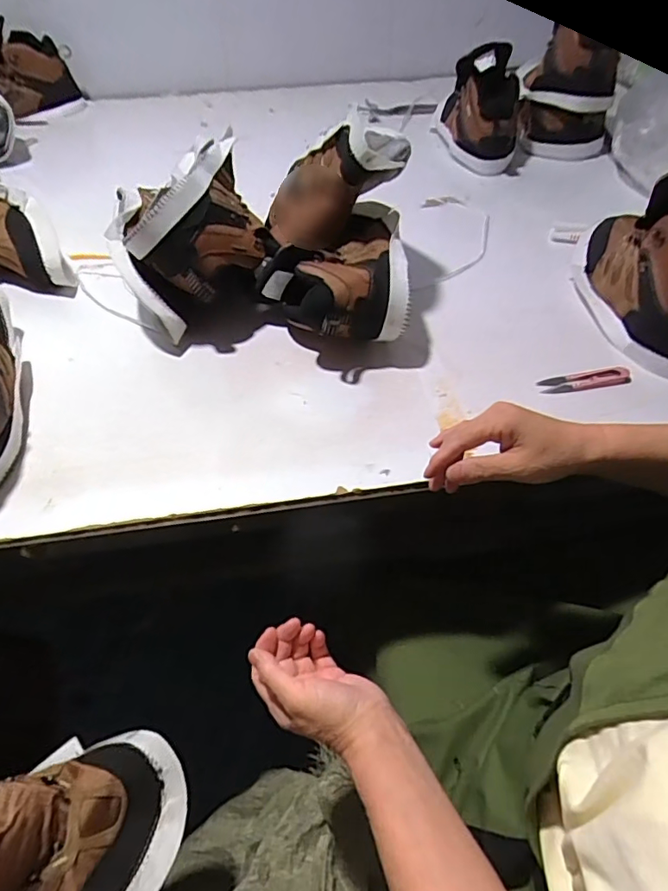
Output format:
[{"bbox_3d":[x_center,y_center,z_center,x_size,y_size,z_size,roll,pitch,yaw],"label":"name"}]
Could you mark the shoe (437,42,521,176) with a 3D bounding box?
[{"bbox_3d":[0.265,-0.627,0.973,0.149,0.158,0.246,9,52,8],"label":"shoe"}]

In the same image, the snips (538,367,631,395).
[{"bbox_3d":[0.280,-0.074,0.599,0.100,0.010,0.023,-4,49,-4],"label":"snips"}]

